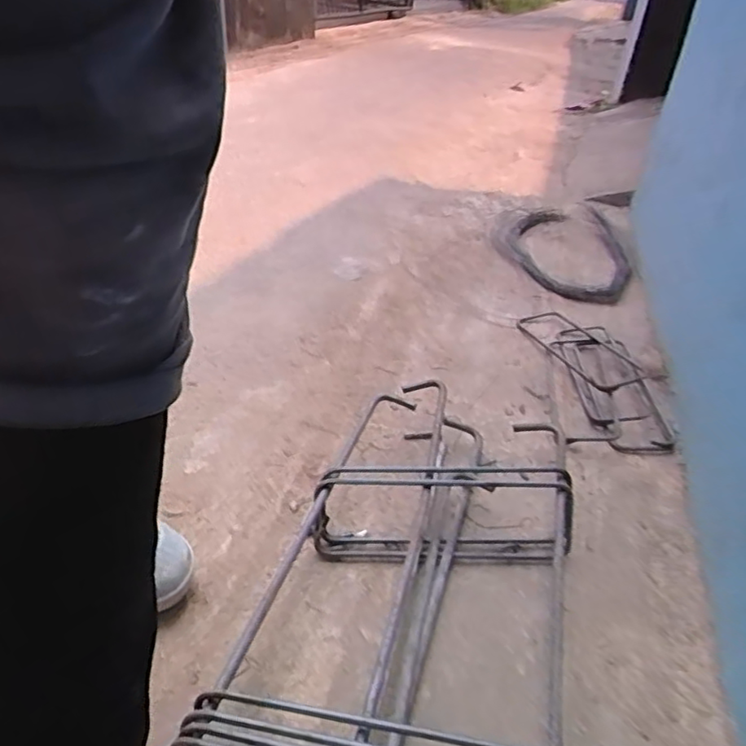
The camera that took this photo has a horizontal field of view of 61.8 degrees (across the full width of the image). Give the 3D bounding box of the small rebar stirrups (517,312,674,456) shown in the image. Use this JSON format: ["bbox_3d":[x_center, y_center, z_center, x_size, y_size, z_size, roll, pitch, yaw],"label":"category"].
[{"bbox_3d":[0.291,0.006,0.822,0.127,0.036,0.297,5,34,-3],"label":"small rebar stirrups"}]

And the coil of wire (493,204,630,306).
[{"bbox_3d":[0.357,-0.249,1.225,0.226,0.028,0.515,-2,33,9],"label":"coil of wire"}]

